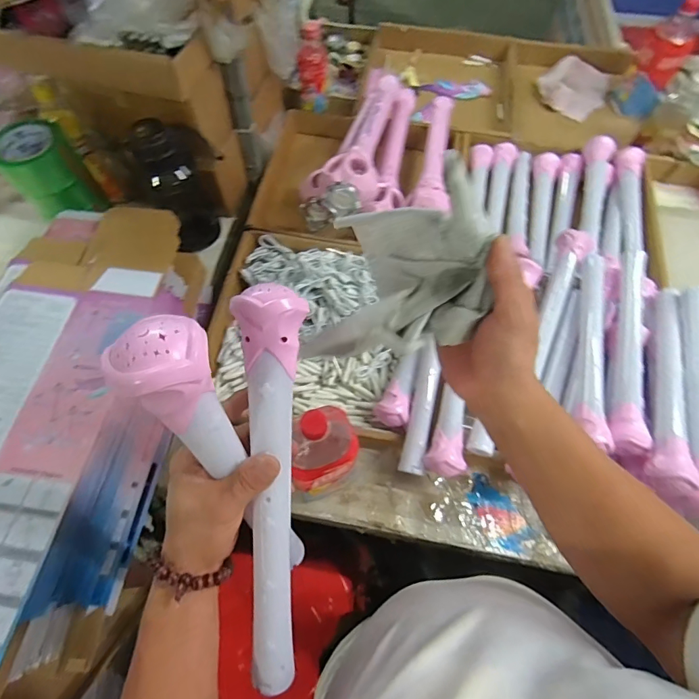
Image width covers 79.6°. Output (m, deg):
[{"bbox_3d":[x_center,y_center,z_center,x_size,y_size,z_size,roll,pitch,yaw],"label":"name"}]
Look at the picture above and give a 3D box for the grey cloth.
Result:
[{"bbox_3d":[0.037,-0.049,0.293,0.114,0.136,0.085,19,65,8],"label":"grey cloth"}]

